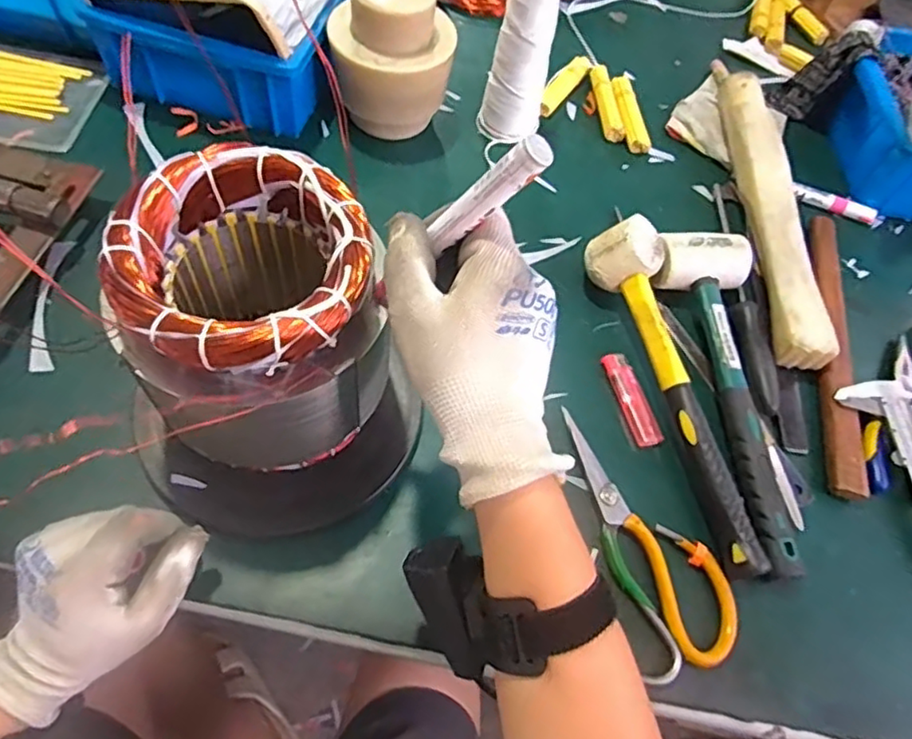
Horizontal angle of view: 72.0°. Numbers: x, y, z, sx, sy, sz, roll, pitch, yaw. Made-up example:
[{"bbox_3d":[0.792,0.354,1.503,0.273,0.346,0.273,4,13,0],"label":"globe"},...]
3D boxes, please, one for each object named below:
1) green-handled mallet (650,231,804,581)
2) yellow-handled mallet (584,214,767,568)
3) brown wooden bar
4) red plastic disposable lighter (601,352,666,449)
[{"bbox_3d":[0.200,0.009,0.476,0.078,0.045,0.278,6,59,-4],"label":"green-handled mallet"},{"bbox_3d":[0.170,0.006,0.468,0.057,0.061,0.280,-12,62,-14],"label":"yellow-handled mallet"},{"bbox_3d":[0.318,-0.025,0.526,0.028,0.016,0.279,16,59,2],"label":"brown wooden bar"},{"bbox_3d":[0.135,0.023,0.485,0.019,0.015,0.078,-13,60,-10],"label":"red plastic disposable lighter"}]

